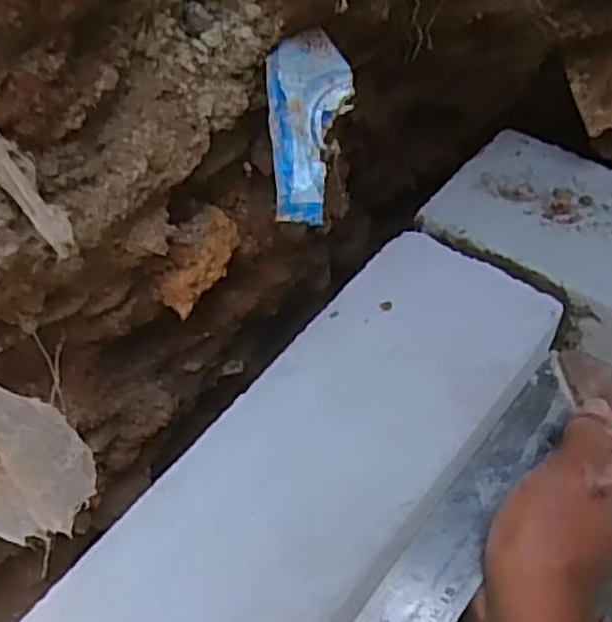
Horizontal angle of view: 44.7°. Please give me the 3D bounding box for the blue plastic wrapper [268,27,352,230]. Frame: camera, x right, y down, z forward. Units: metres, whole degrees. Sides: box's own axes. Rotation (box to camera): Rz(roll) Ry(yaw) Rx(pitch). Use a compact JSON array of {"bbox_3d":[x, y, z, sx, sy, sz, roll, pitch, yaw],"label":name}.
[{"bbox_3d":[0.001,-0.075,0.297,0.032,0.014,0.080,4,84,8],"label":"blue plastic wrapper"}]

